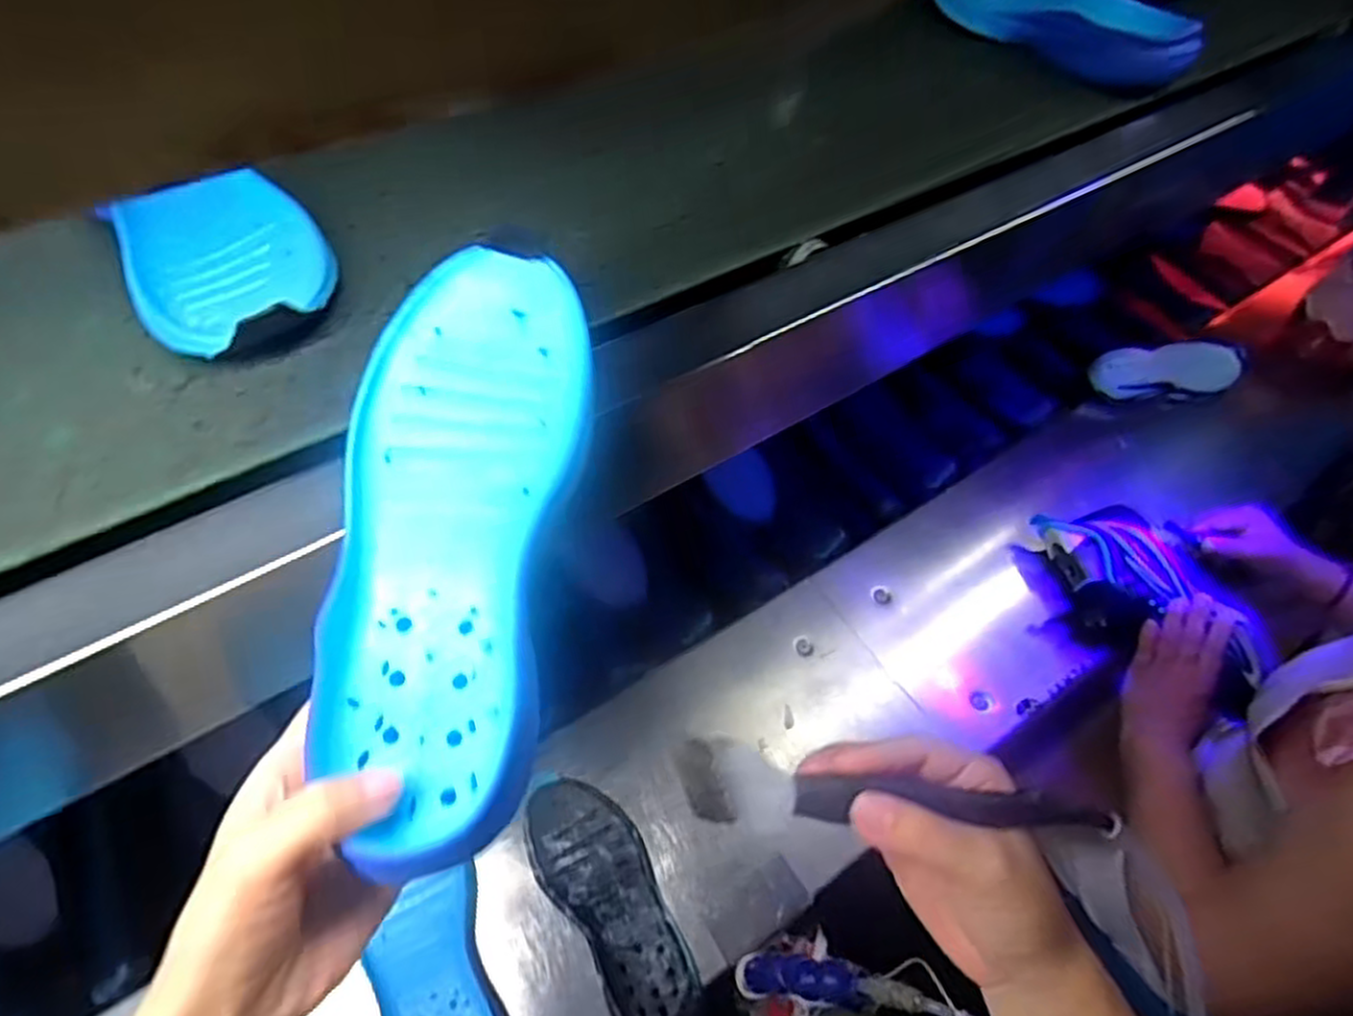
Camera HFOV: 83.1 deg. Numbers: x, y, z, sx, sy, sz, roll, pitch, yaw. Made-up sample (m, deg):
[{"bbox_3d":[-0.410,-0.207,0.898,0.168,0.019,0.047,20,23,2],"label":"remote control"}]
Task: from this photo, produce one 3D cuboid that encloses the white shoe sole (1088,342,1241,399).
[{"bbox_3d":[0.663,-0.177,1.039,0.191,0.057,0.082,-4,59,-8],"label":"white shoe sole"}]

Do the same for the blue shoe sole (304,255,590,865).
[{"bbox_3d":[-0.088,0.008,0.304,0.090,0.022,0.238,4,70,-2],"label":"blue shoe sole"}]

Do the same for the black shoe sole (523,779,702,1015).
[{"bbox_3d":[-0.051,0.306,0.602,0.078,0.030,0.192,-29,66,-21],"label":"black shoe sole"}]

